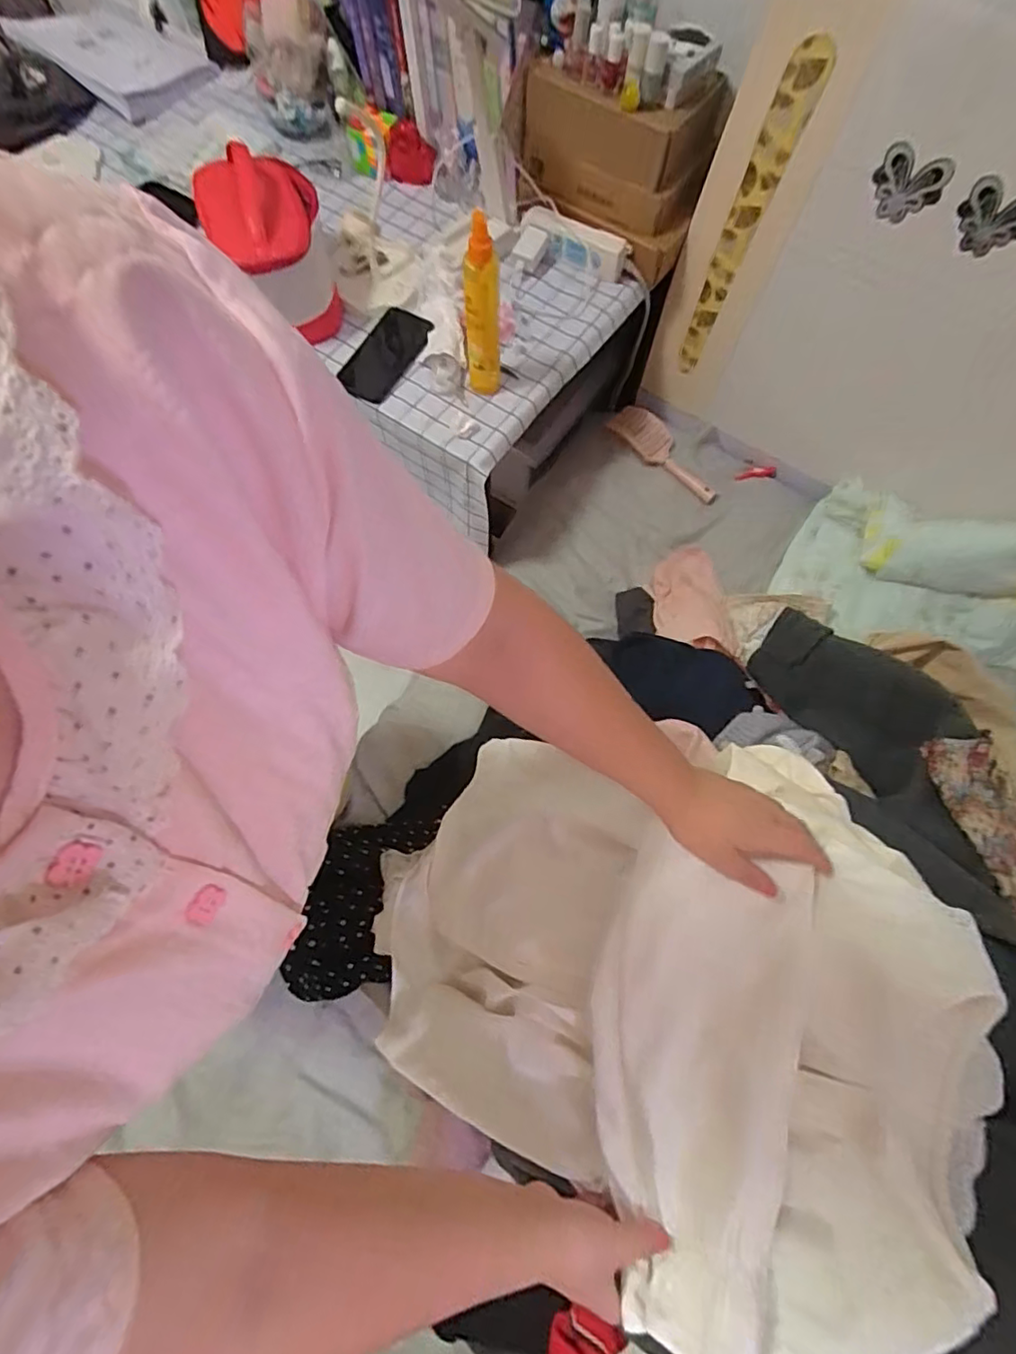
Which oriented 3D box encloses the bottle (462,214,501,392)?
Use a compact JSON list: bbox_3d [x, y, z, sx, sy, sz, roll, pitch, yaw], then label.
[{"bbox_3d":[-0.032,-0.439,0.706,0.042,0.196,0.037,0,70,0],"label":"bottle"}]

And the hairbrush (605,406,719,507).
[{"bbox_3d":[0.281,-0.402,1.044,0.086,0.031,0.241,-36,74,-13],"label":"hairbrush"}]

